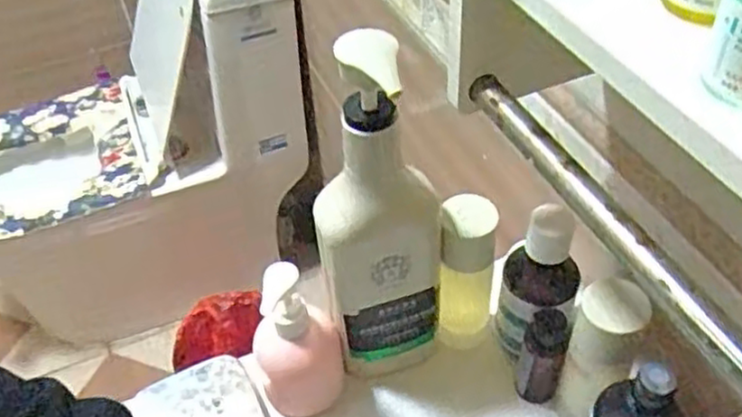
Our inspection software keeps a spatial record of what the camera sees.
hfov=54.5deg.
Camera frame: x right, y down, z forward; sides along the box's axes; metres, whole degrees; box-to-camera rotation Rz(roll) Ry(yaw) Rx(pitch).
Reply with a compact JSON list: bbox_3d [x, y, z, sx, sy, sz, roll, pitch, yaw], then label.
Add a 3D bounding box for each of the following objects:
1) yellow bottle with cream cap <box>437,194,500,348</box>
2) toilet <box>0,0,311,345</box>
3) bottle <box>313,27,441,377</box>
[{"bbox_3d":[0.074,0.052,0.558,0.040,0.133,0.038,4,47,7],"label":"yellow bottle with cream cap"},{"bbox_3d":[-0.495,-0.136,1.419,0.713,0.735,0.357,-17,47,-12],"label":"toilet"},{"bbox_3d":[0.005,0.015,0.502,0.087,0.291,0.054,-19,48,-13],"label":"bottle"}]

